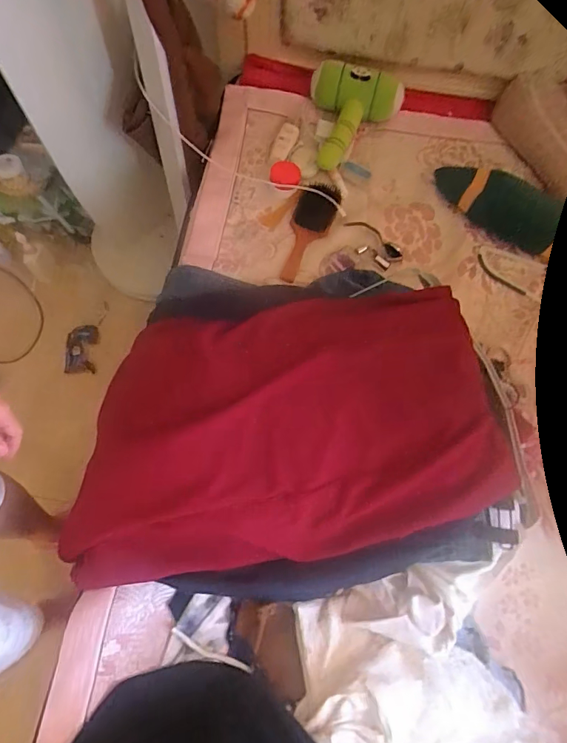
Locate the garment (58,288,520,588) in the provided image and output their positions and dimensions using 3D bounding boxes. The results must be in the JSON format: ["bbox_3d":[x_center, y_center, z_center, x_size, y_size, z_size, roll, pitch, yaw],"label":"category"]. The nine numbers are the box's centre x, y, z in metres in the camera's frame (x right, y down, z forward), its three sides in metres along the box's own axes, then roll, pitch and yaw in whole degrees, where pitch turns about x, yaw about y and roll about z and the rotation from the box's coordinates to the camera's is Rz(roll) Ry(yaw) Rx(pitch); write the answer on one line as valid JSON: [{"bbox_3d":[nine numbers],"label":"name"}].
[{"bbox_3d":[-0.014,0.071,0.621,0.599,0.096,0.402,-6,69,-5],"label":"garment"}]

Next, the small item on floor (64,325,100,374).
[{"bbox_3d":[-0.572,-0.061,1.193,0.094,0.010,0.137,6,89,8],"label":"small item on floor"}]

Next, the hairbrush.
[{"bbox_3d":[0.043,-0.279,0.833,0.079,0.033,0.226,25,69,7],"label":"hairbrush"}]

